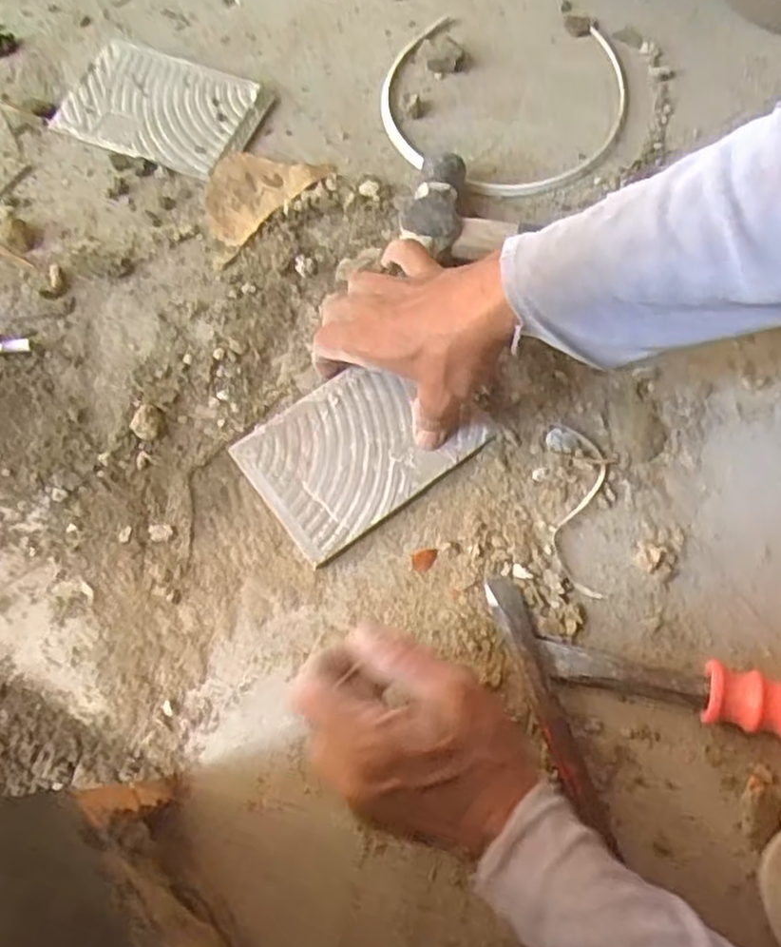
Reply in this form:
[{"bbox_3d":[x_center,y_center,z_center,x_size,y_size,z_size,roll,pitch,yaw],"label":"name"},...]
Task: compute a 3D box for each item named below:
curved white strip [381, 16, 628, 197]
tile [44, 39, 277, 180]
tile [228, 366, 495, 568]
[{"bbox_3d":[0.088,-0.289,0.572,0.190,0.014,0.171,5,71,2],"label":"curved white strip"},{"bbox_3d":[-0.173,-0.280,0.562,0.143,0.015,0.091,21,72,7],"label":"tile"},{"bbox_3d":[-0.019,-0.018,0.476,0.138,0.006,0.098,-36,74,-11],"label":"tile"}]

